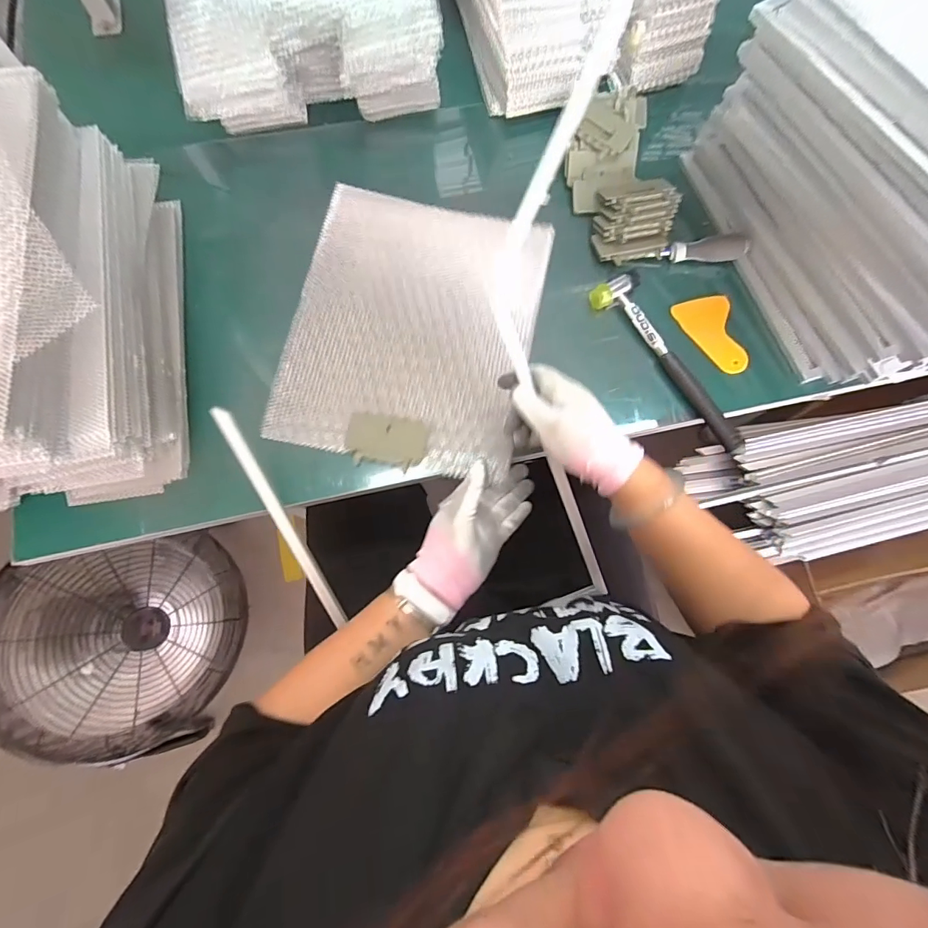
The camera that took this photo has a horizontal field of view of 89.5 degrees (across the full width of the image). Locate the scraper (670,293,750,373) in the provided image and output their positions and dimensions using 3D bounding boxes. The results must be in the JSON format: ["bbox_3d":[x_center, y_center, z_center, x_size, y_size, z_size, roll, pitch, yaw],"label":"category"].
[{"bbox_3d":[0.296,-0.153,0.557,0.064,0.008,0.099,-12,75,-4],"label":"scraper"}]

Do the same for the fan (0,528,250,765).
[{"bbox_3d":[-0.681,0.389,0.936,0.200,0.445,0.396,-15,82,37],"label":"fan"}]

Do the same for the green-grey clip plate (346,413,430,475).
[{"bbox_3d":[-0.084,-0.025,0.515,0.087,0.011,0.057,6,75,1],"label":"green-grey clip plate"}]

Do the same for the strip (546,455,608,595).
[{"bbox_3d":[0.122,0.067,0.496,0.012,0.010,0.165,-23,101,-7],"label":"strip"}]

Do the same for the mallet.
[{"bbox_3d":[0.244,-0.121,0.540,0.063,0.022,0.247,-34,78,-9],"label":"mallet"}]

